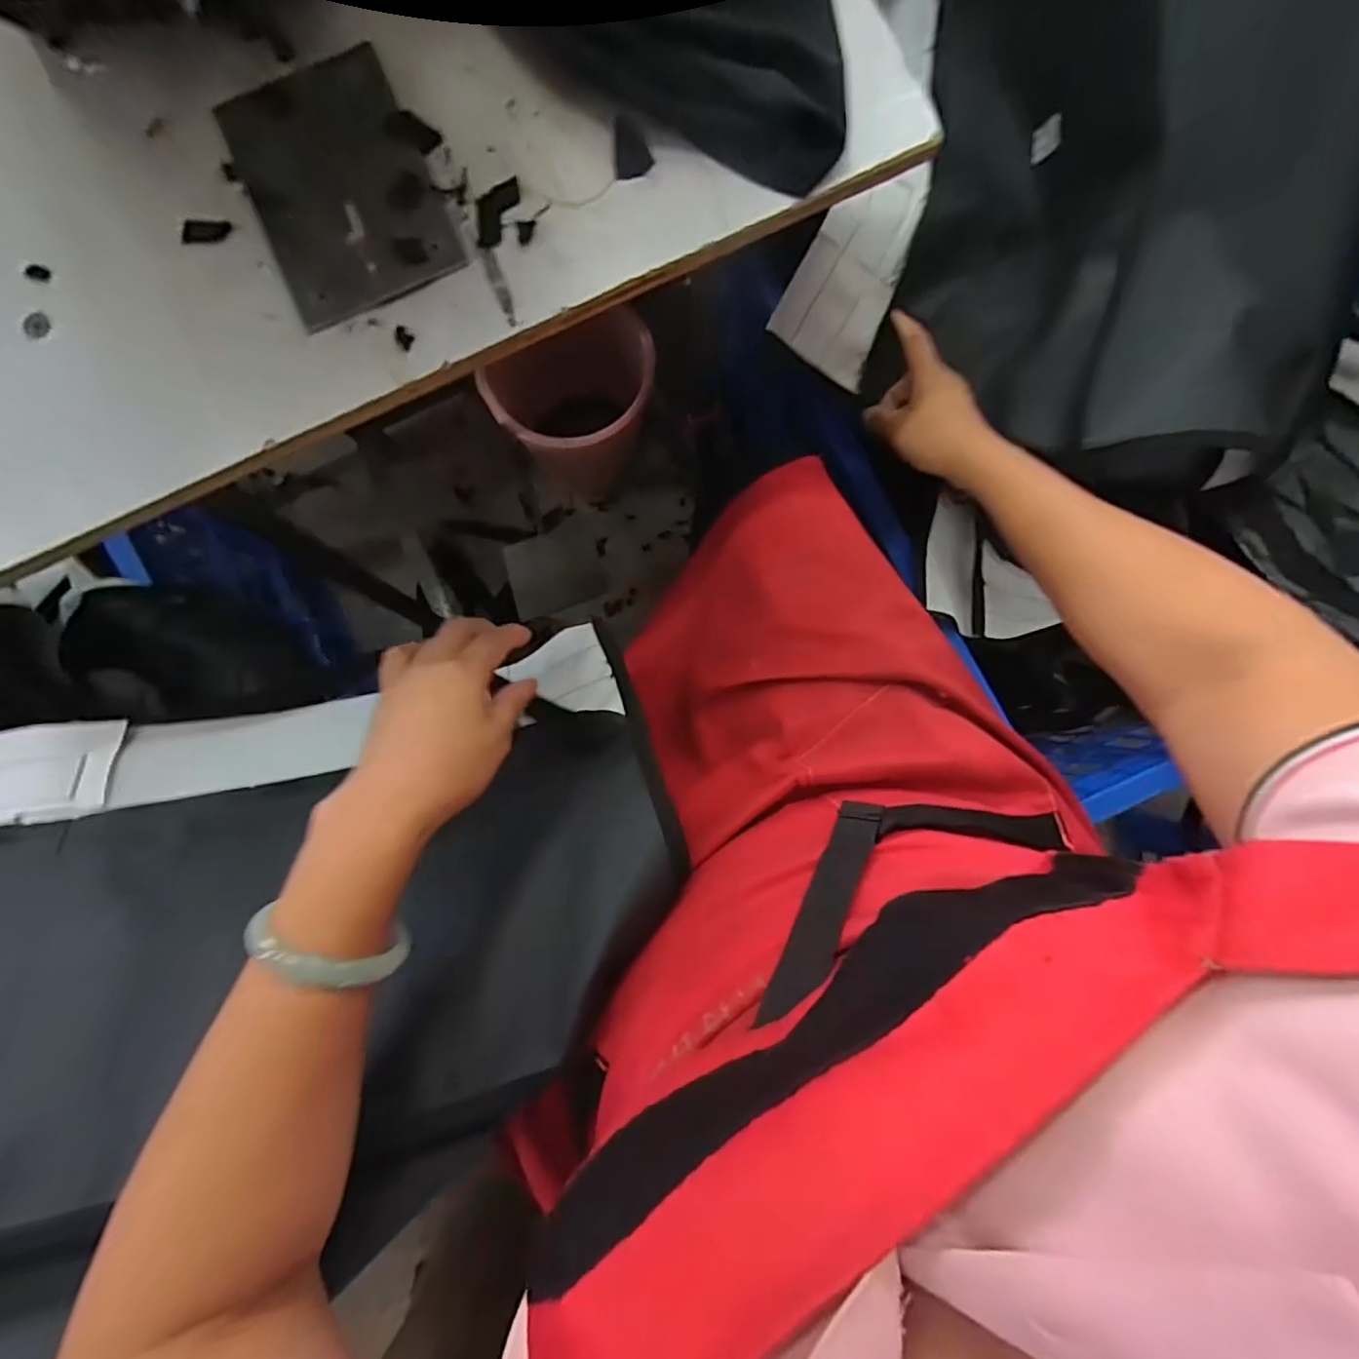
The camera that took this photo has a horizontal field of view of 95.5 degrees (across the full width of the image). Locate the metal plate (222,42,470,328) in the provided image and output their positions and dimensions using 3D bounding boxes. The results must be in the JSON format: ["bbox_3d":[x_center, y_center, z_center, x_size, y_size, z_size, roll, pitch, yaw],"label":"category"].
[{"bbox_3d":[-0.183,-0.267,0.331,0.093,0.004,0.139,-24,86,0],"label":"metal plate"}]

